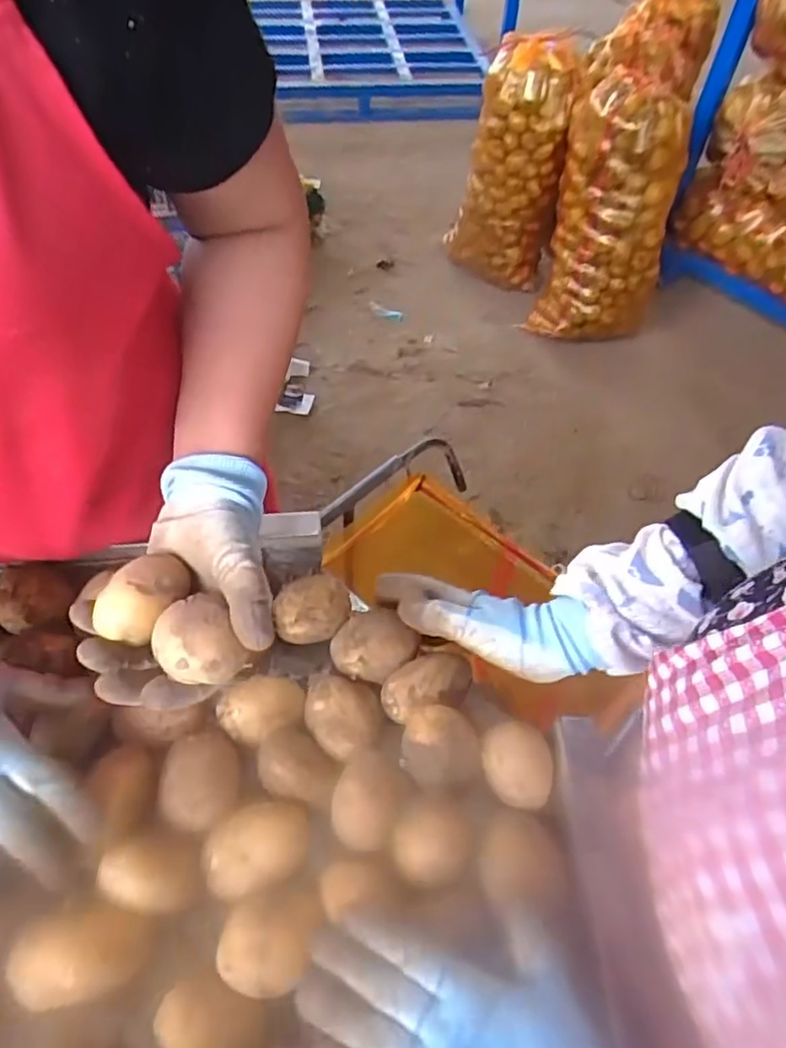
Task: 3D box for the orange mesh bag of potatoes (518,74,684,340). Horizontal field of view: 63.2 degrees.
[{"bbox_3d":[0.557,-0.767,1.632,0.326,0.564,0.248,20,55,11],"label":"orange mesh bag of potatoes"}]

